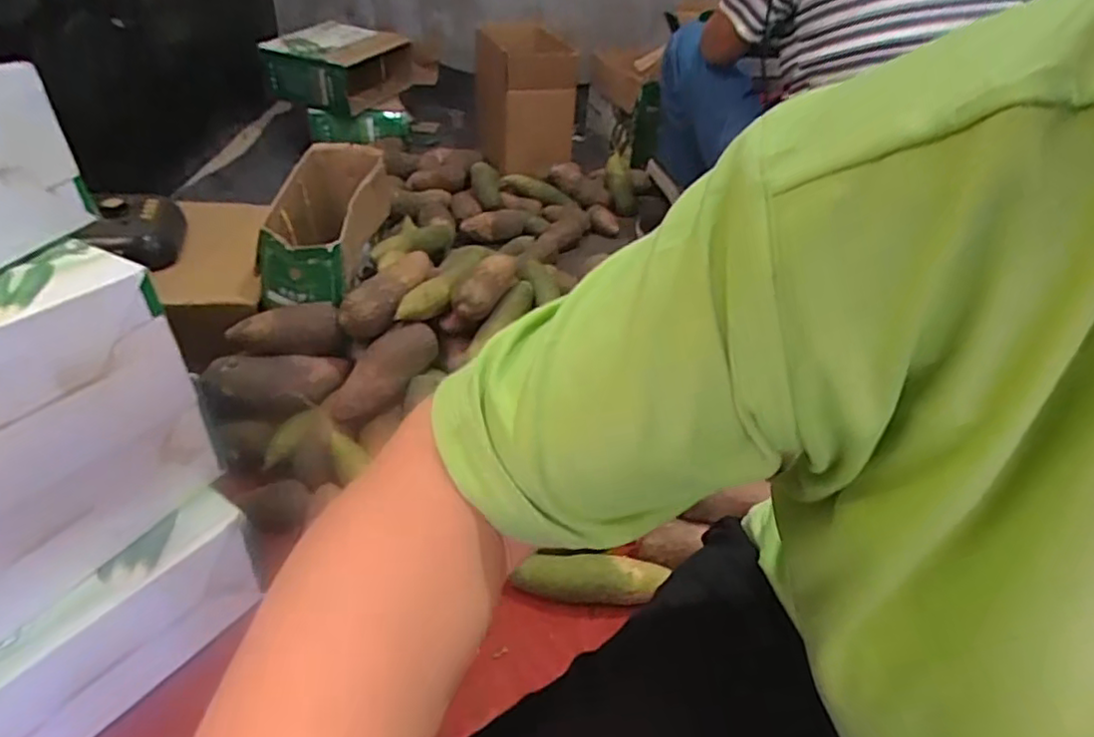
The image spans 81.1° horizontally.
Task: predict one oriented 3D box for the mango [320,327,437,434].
[{"bbox_3d":[-0.229,0.007,0.883,0.055,0.058,0.180,36,77,34],"label":"mango"}]

